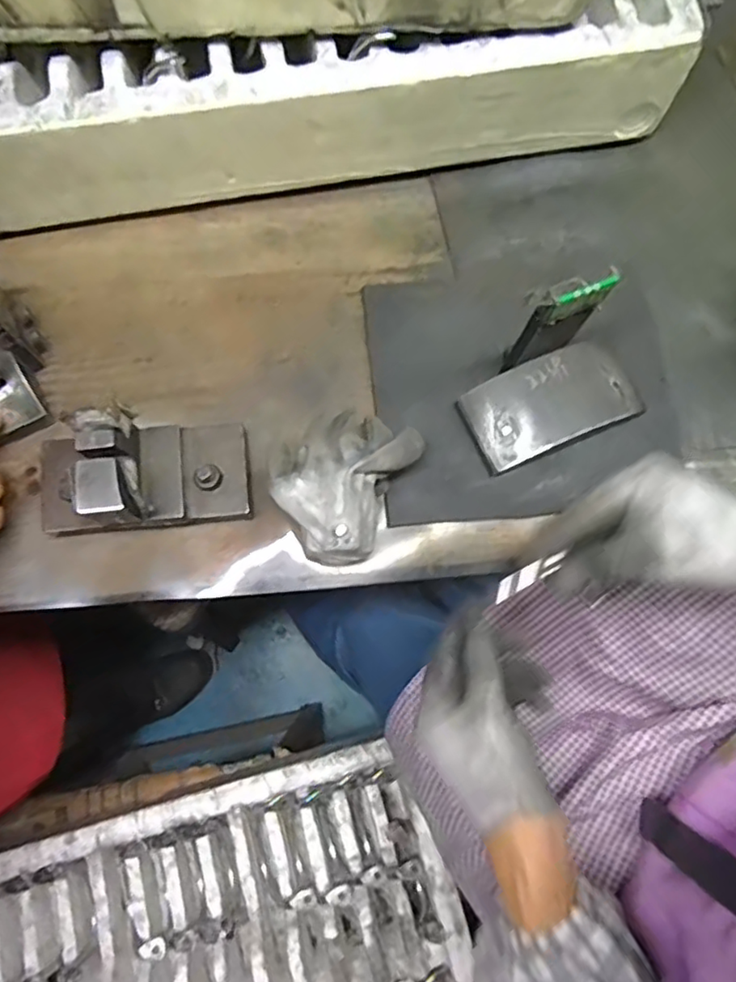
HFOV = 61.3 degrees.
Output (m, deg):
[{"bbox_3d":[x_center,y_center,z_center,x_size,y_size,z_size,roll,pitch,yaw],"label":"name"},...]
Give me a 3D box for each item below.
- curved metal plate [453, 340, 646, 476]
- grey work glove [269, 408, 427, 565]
[{"bbox_3d":[0.124,-0.058,0.420,0.112,0.035,0.059,-24,79,-7],"label":"curved metal plate"},{"bbox_3d":[-0.018,-0.007,0.395,0.076,0.059,0.102,26,78,5],"label":"grey work glove"}]

